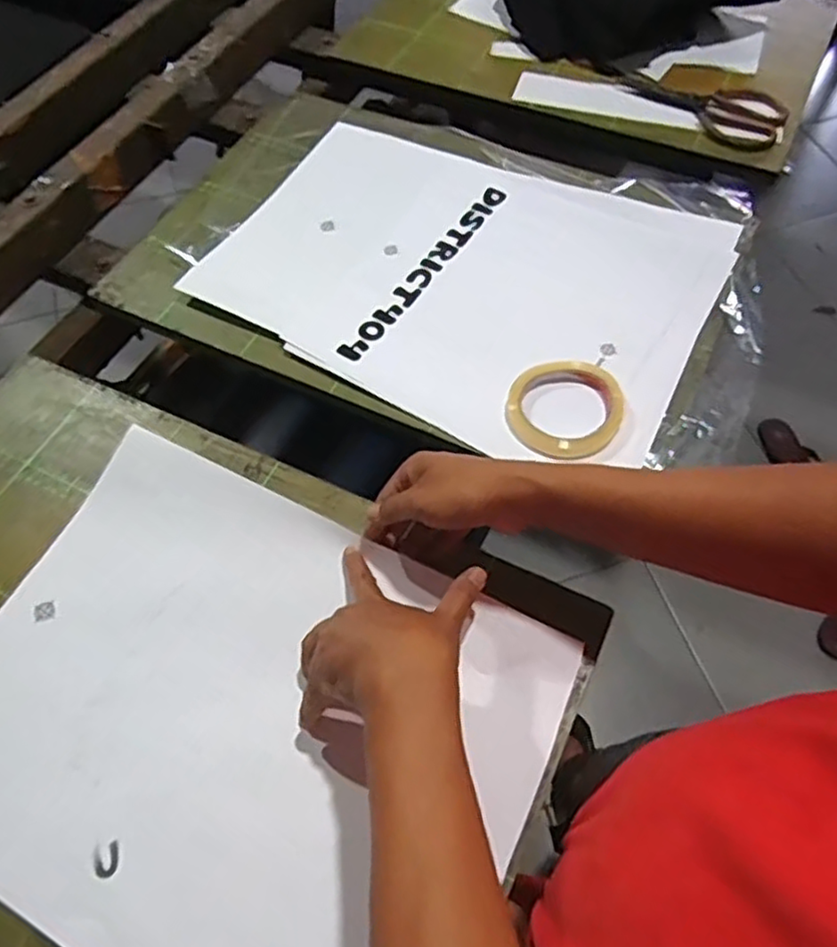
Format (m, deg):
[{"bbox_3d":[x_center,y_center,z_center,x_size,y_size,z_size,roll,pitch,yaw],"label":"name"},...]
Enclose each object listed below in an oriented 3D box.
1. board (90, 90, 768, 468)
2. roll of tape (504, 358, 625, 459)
[{"bbox_3d":[0.011,-0.236,0.729,0.569,0.029,0.405,24,63,15],"label":"board"},{"bbox_3d":[0.130,-0.060,0.615,0.098,0.023,0.092,-1,60,2],"label":"roll of tape"}]

